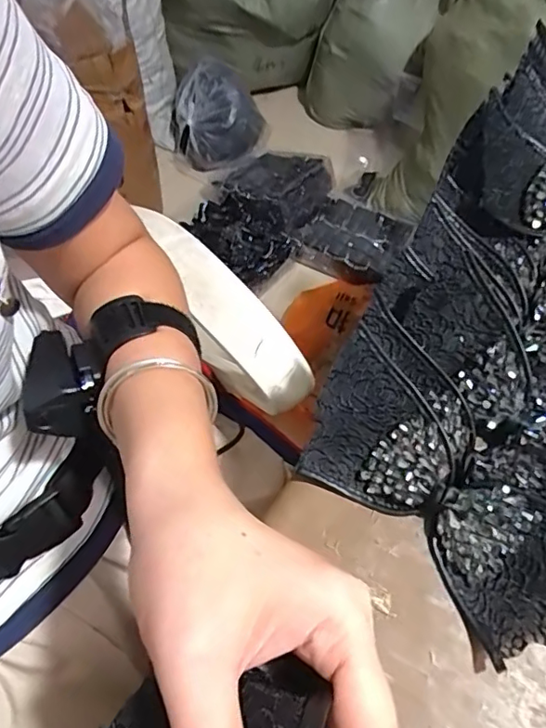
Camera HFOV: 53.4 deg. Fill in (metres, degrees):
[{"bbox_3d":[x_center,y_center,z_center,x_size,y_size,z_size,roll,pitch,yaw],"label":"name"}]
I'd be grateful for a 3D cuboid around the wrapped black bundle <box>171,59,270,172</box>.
[{"bbox_3d":[-0.148,-0.665,1.469,0.252,0.201,0.214,-9,60,-3],"label":"wrapped black bundle"}]

